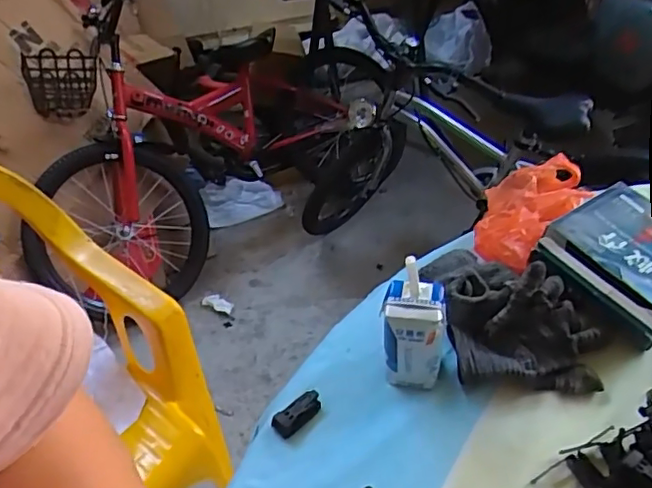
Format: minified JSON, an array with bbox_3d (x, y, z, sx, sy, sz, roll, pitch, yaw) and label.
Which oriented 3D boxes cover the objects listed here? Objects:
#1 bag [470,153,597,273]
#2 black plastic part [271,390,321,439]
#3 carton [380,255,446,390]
[{"bbox_3d":[0.230,-0.046,0.676,0.103,0.045,0.212,31,54,31],"label":"bag"},{"bbox_3d":[-0.026,0.153,0.532,0.048,0.012,0.022,-36,52,-28],"label":"black plastic part"},{"bbox_3d":[0.077,0.076,0.523,0.050,0.119,0.046,3,45,7],"label":"carton"}]

